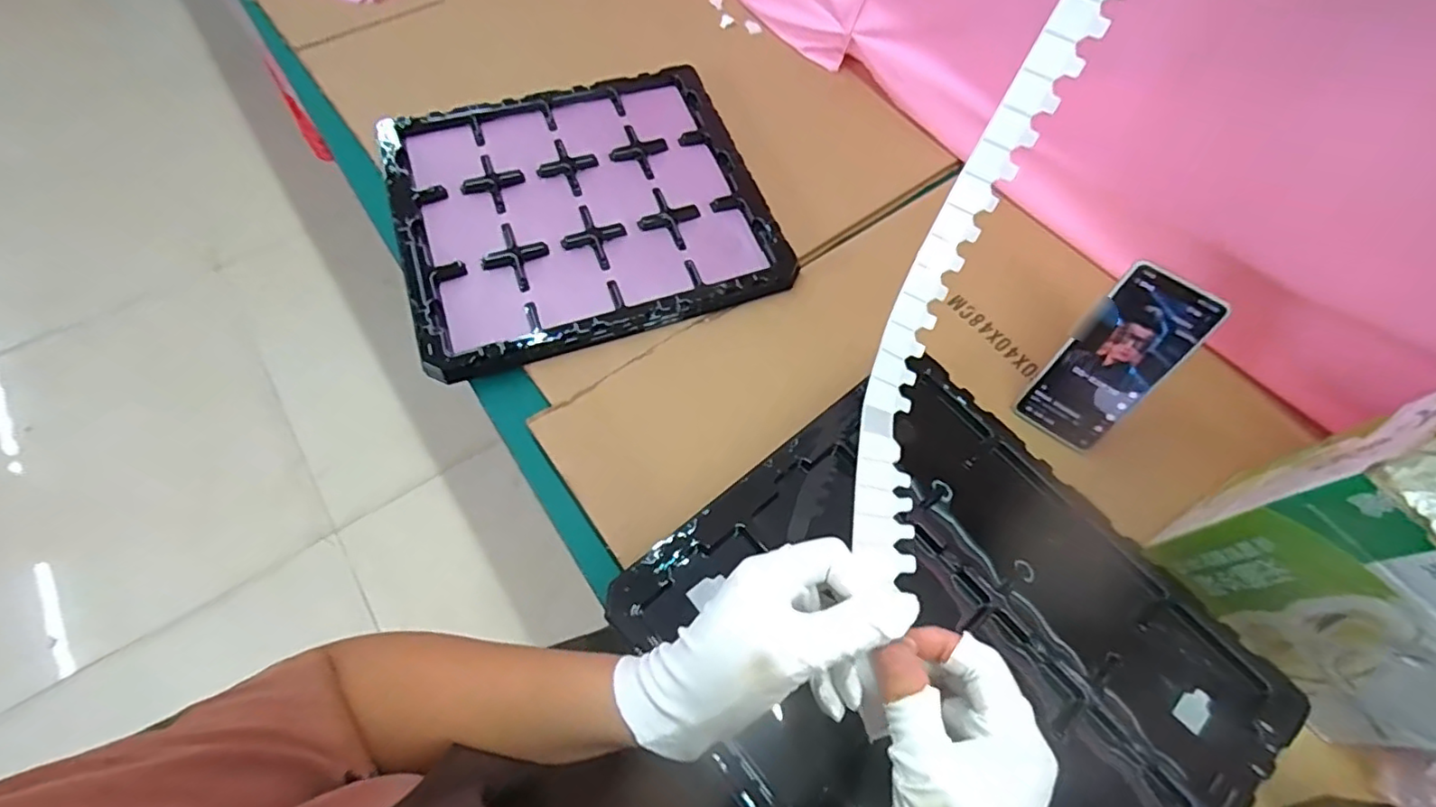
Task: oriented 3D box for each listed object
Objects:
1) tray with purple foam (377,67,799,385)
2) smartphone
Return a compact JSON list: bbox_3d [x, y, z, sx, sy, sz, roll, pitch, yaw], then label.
[{"bbox_3d":[-0.147,-0.215,0.659,0.368,0.030,0.340,-18,66,-11],"label":"tray with purple foam"},{"bbox_3d":[0.341,-0.034,0.528,0.079,0.164,0.010,34,36,13],"label":"smartphone"}]

